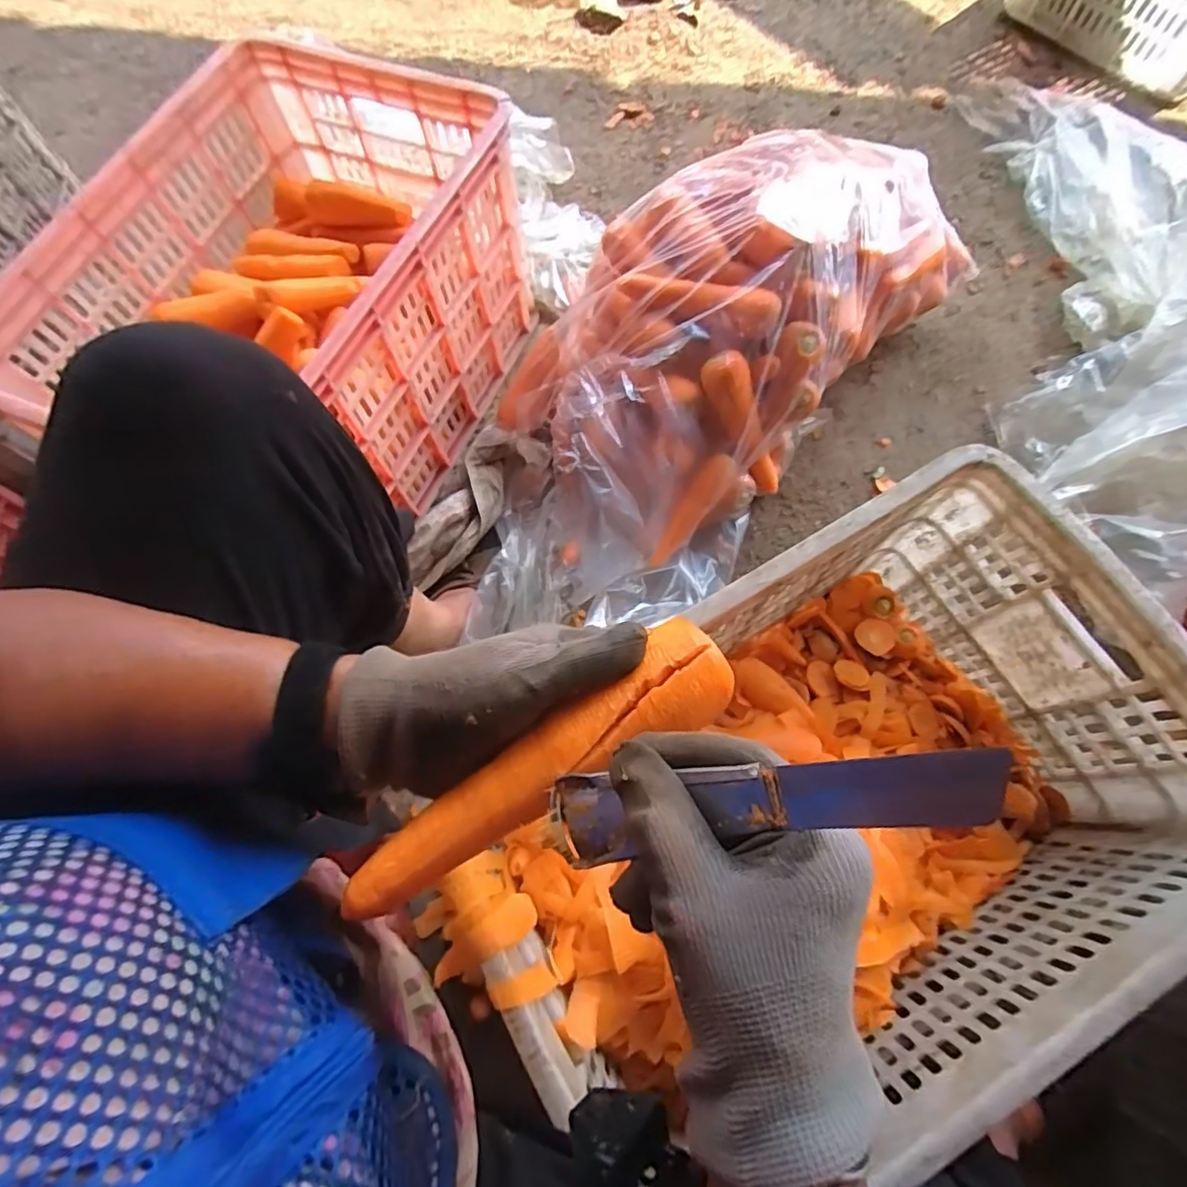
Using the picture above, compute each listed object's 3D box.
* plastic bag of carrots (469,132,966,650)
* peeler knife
[{"bbox_3d":[0.139,-0.294,0.718,0.310,0.252,0.622,40,77,14],"label":"plastic bag of carrots"},{"bbox_3d":[0.049,0.074,0.213,0.166,0.008,0.033,-21,66,37],"label":"peeler knife"}]

